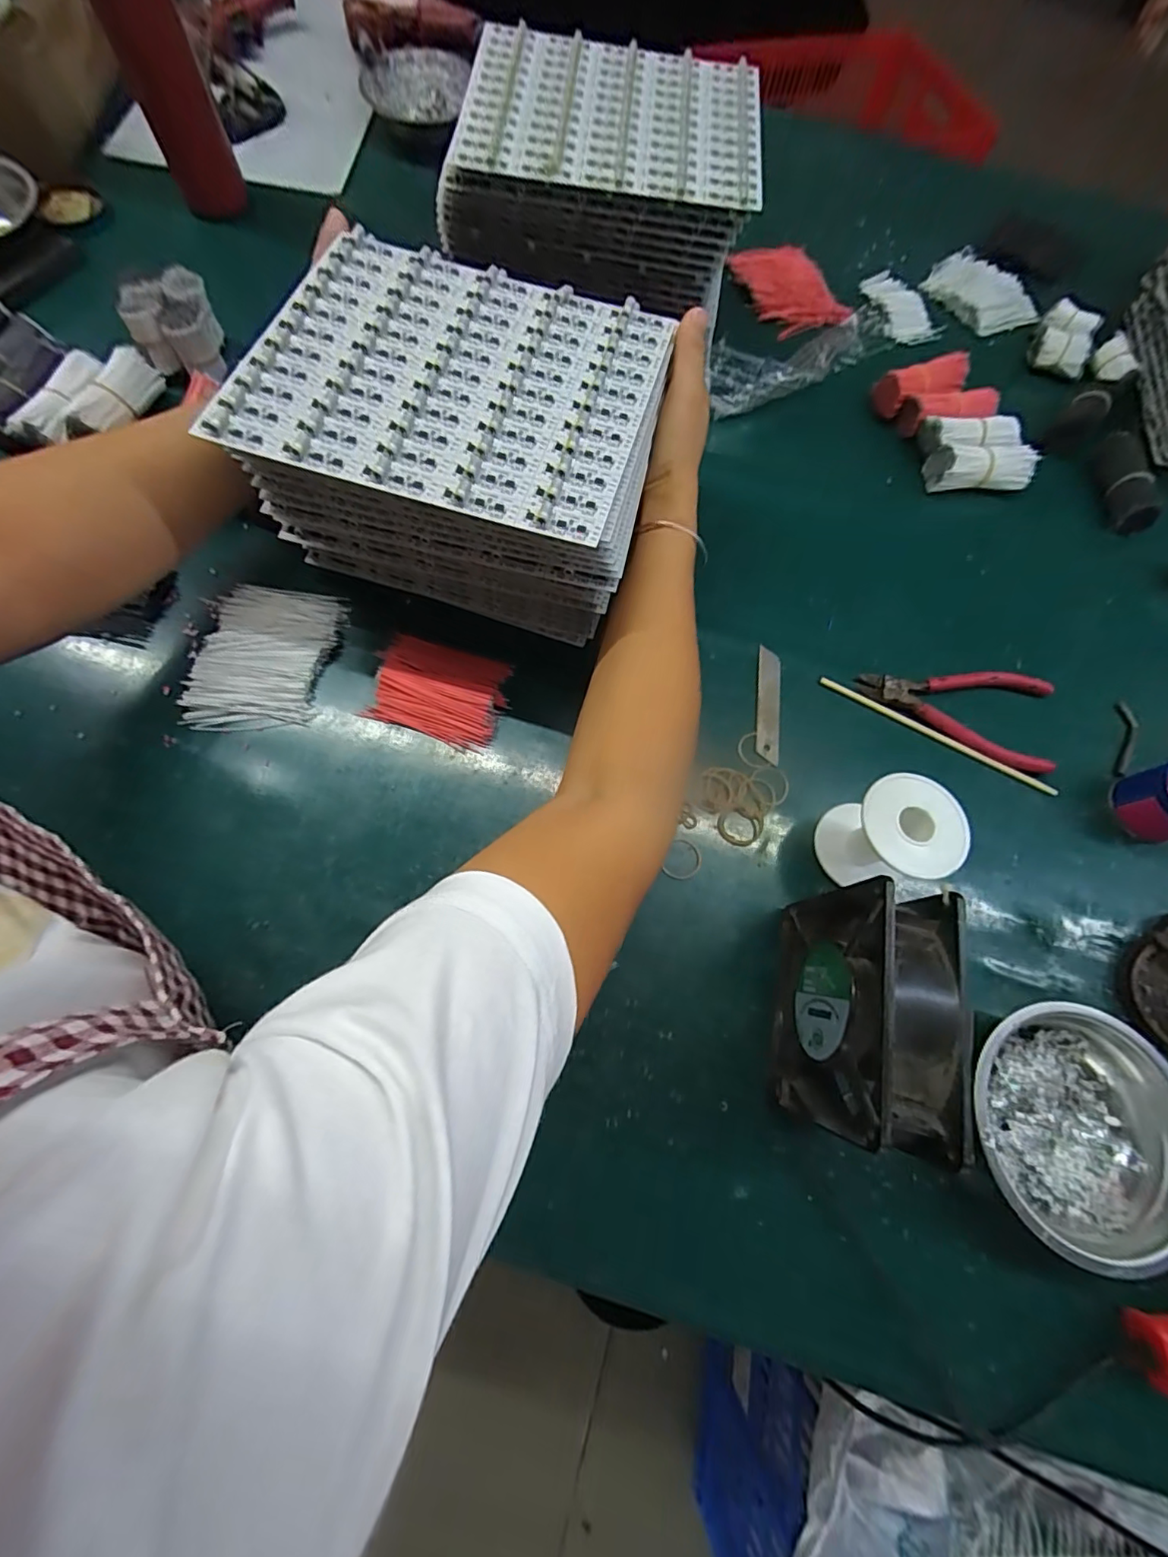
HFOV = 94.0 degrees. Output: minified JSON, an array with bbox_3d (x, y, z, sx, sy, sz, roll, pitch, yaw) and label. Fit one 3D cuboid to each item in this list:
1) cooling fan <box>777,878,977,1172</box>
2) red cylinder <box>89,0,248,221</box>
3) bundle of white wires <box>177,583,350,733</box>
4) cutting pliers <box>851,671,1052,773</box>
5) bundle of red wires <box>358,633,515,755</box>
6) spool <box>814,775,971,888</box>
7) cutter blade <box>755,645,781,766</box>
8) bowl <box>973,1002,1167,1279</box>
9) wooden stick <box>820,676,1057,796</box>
[{"bbox_3d":[0.148,0.124,0.293,0.047,0.113,0.120,12,71,0],"label":"cooling fan"},{"bbox_3d":[-0.385,-0.659,0.476,0.070,0.237,0.074,-25,75,-11],"label":"red cylinder"},{"bbox_3d":[-0.241,-0.091,0.412,0.095,0.011,0.123,8,71,-1],"label":"bundle of white wires"},{"bbox_3d":[0.291,-0.056,0.428,0.146,0.009,0.077,14,71,1],"label":"cutting pliers"},{"bbox_3d":[-0.109,-0.067,0.410,0.098,0.016,0.076,16,71,2],"label":"bundle of red wires"},{"bbox_3d":[0.200,0.037,0.360,0.063,0.066,0.061,1,72,-4],"label":"spool"},{"bbox_3d":[0.145,-0.059,0.428,0.018,0.004,0.096,5,77,6],"label":"cutter blade"},{"bbox_3d":[0.281,0.199,0.315,0.116,0.037,0.124,1,72,-4],"label":"bowl"},{"bbox_3d":[0.272,-0.034,0.424,0.187,0.005,0.008,29,74,7],"label":"wooden stick"}]

